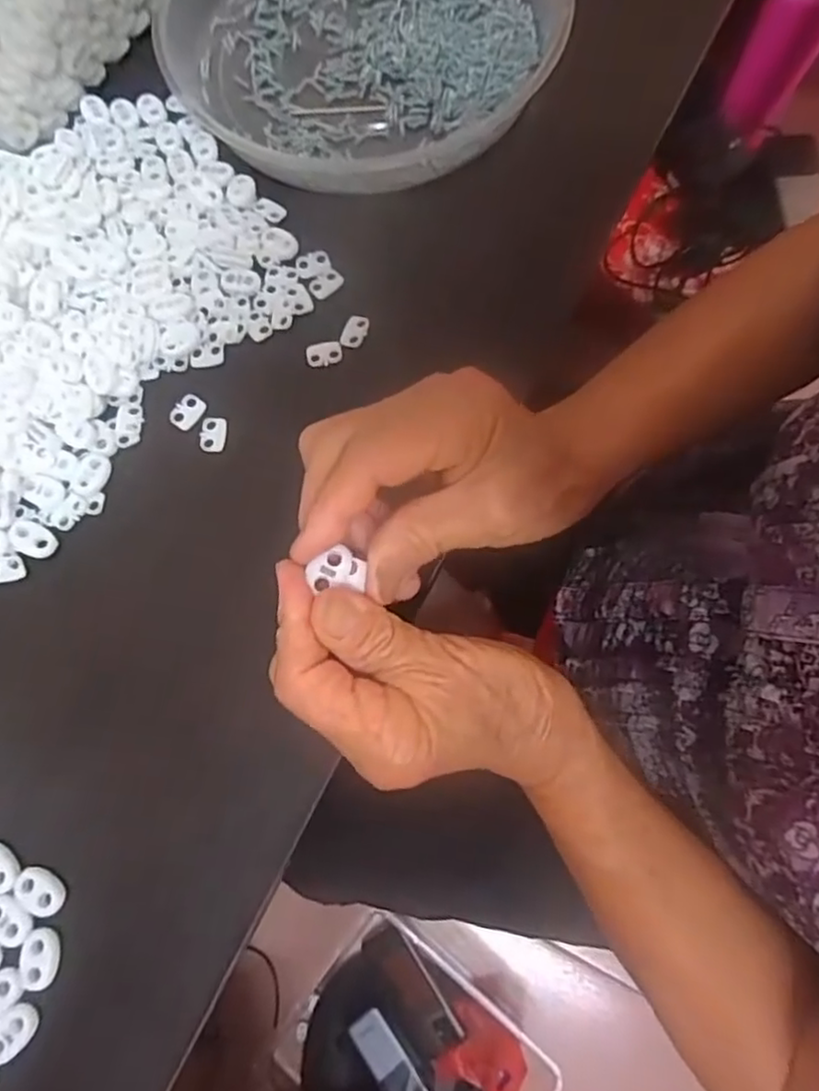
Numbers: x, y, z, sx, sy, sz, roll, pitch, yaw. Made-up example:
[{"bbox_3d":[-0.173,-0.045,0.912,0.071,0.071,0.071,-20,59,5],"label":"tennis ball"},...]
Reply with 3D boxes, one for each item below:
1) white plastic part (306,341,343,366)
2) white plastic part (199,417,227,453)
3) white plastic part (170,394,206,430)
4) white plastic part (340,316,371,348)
[{"bbox_3d":[-0.046,-0.103,0.353,0.019,0.004,0.013,-7,74,0],"label":"white plastic part"},{"bbox_3d":[-0.102,-0.058,0.341,0.013,0.004,0.019,3,75,2],"label":"white plastic part"},{"bbox_3d":[-0.116,-0.070,0.344,0.015,0.004,0.019,29,77,9],"label":"white plastic part"},{"bbox_3d":[-0.029,-0.115,0.355,0.012,0.005,0.018,23,76,8],"label":"white plastic part"}]

